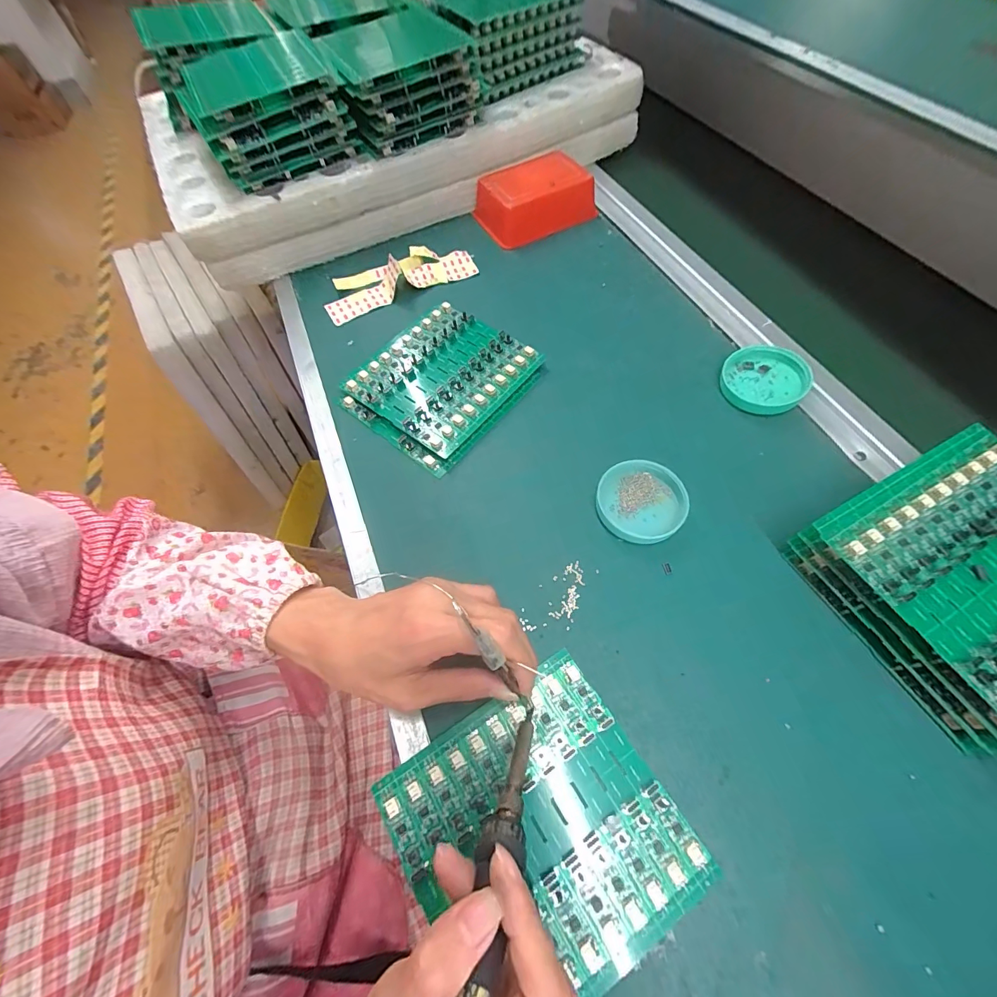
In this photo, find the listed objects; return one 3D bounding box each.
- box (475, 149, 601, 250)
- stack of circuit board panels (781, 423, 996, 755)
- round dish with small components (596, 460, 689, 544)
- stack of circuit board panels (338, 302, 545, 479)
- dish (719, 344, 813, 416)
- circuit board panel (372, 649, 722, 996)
[{"bbox_3d":[0.038,-0.349,0.492,0.133,0.042,0.090,-25,63,-11],"label":"box"},{"bbox_3d":[0.286,0.048,0.257,0.133,0.058,0.140,-26,64,-12],"label":"stack of circuit board panels"},{"bbox_3d":[0.107,0.002,0.318,0.063,0.019,0.058,-1,61,1],"label":"round dish with small components"},{"bbox_3d":[-0.051,-0.109,0.387,0.131,0.018,0.146,36,68,19],"label":"stack of circuit board panels"},{"bbox_3d":[0.228,-0.102,0.365,0.067,0.008,0.067,-4,71,11],"label":"dish"},{"bbox_3d":[0.022,0.181,0.232,0.136,0.007,0.134,-30,65,-14],"label":"circuit board panel"}]

